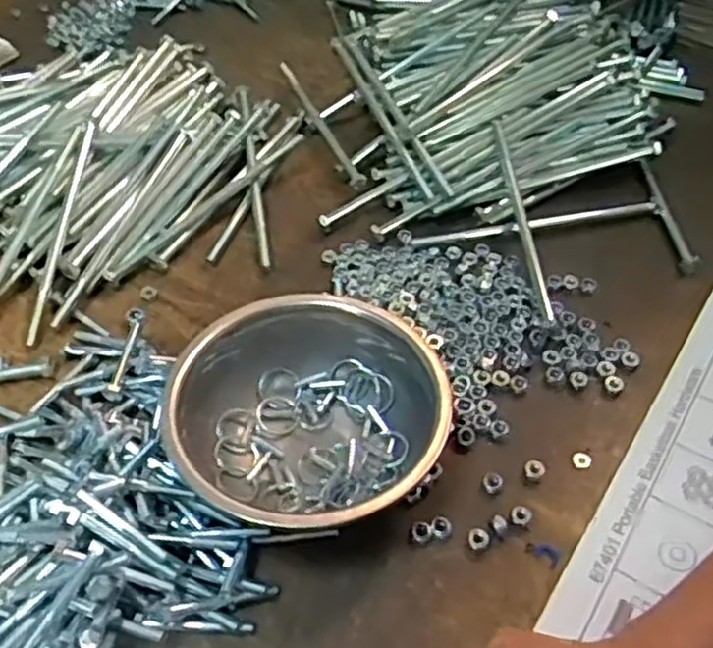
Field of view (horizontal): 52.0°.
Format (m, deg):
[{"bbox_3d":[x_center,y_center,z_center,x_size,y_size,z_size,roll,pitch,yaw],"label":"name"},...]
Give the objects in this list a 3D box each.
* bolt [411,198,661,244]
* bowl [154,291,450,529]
[{"bbox_3d":[0.161,-0.089,0.642,0.224,0.011,0.014,-11,50,-6],"label":"bolt"},{"bbox_3d":[-0.027,0.065,0.475,0.171,0.076,0.164,-2,49,2],"label":"bowl"}]

